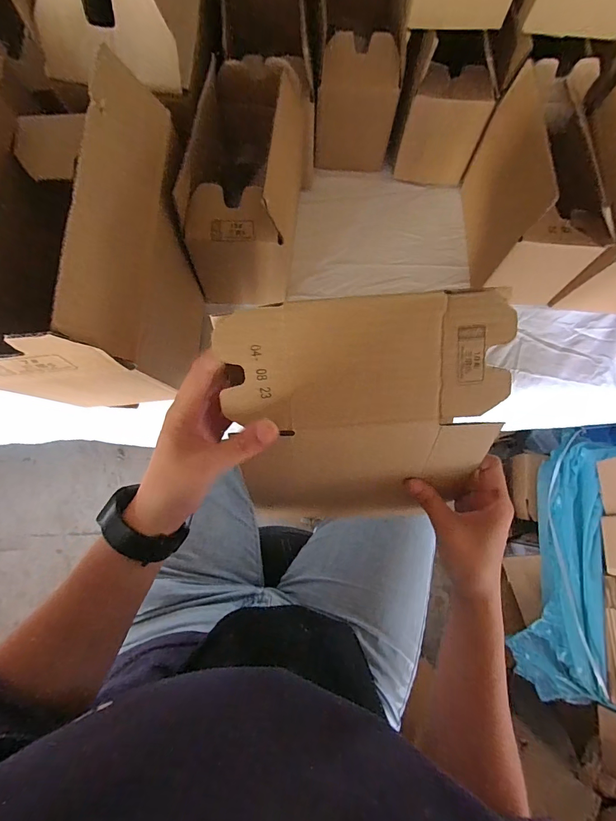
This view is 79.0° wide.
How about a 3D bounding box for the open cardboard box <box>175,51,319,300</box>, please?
[{"bbox_3d":[-0.061,-0.243,0.416,0.115,0.138,0.198,7,77,-2],"label":"open cardboard box"}]

